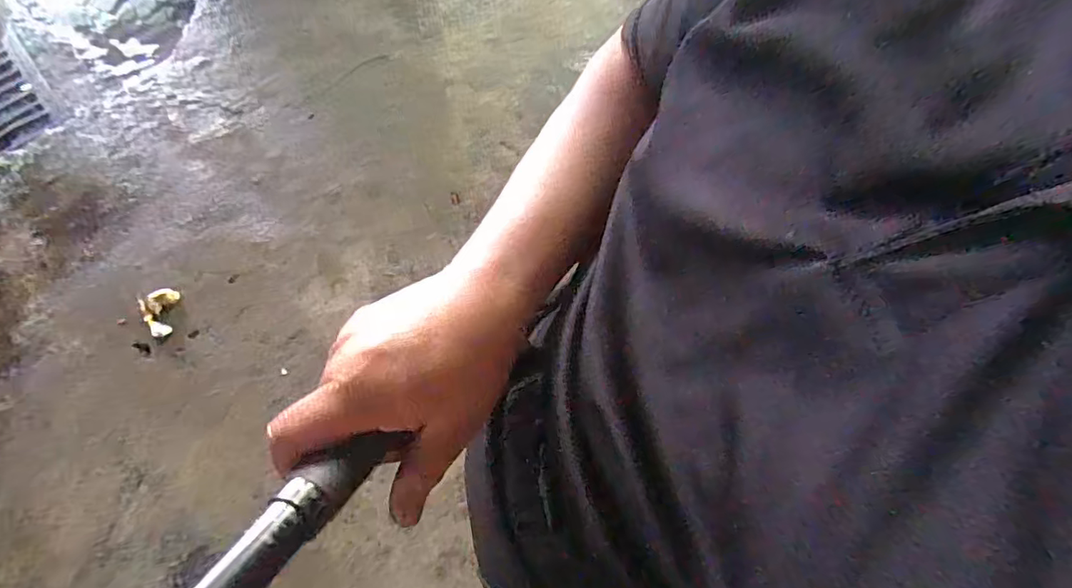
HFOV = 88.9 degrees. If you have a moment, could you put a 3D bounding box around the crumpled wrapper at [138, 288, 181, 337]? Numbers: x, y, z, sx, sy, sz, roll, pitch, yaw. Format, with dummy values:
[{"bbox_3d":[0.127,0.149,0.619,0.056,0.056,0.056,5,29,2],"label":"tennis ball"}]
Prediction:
[{"bbox_3d":[-0.985,0.042,1.437,0.100,0.035,0.131,-29,73,-13],"label":"crumpled wrapper"}]

